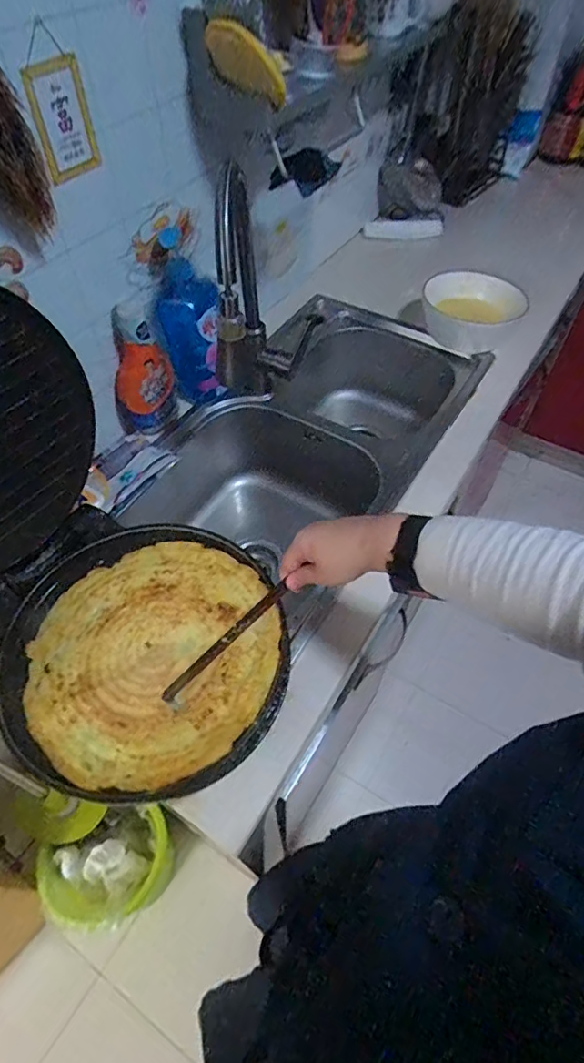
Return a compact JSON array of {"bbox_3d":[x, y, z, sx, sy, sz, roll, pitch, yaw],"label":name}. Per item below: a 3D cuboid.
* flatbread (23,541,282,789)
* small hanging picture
[{"bbox_3d":[-0.155,0.133,0.592,0.261,0.016,0.276,0,54,0],"label":"flatbread"},{"bbox_3d":[-0.239,-0.432,0.553,0.004,0.100,0.070,32,60,24],"label":"small hanging picture"}]

